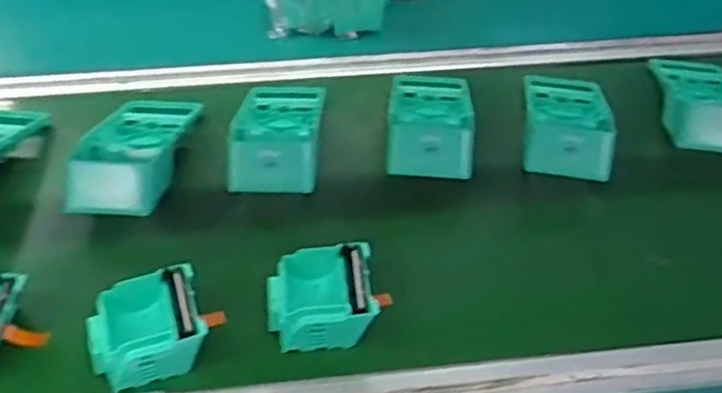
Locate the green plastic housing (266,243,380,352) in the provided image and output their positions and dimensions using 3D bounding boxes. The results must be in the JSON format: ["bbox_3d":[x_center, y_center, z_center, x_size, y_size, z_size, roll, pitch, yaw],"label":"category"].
[{"bbox_3d":[-0.031,0.079,0.540,0.079,0.039,0.081,-4,42,-5],"label":"green plastic housing"}]

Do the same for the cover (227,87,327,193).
[{"bbox_3d":[-0.082,-0.075,0.713,0.090,0.045,0.202,1,42,1],"label":"cover"}]

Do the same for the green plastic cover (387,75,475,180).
[{"bbox_3d":[0.074,-0.090,0.729,0.084,0.043,0.191,3,42,3],"label":"green plastic cover"}]

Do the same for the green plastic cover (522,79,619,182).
[{"bbox_3d":[0.215,-0.089,0.723,0.085,0.039,0.182,7,43,7],"label":"green plastic cover"}]

